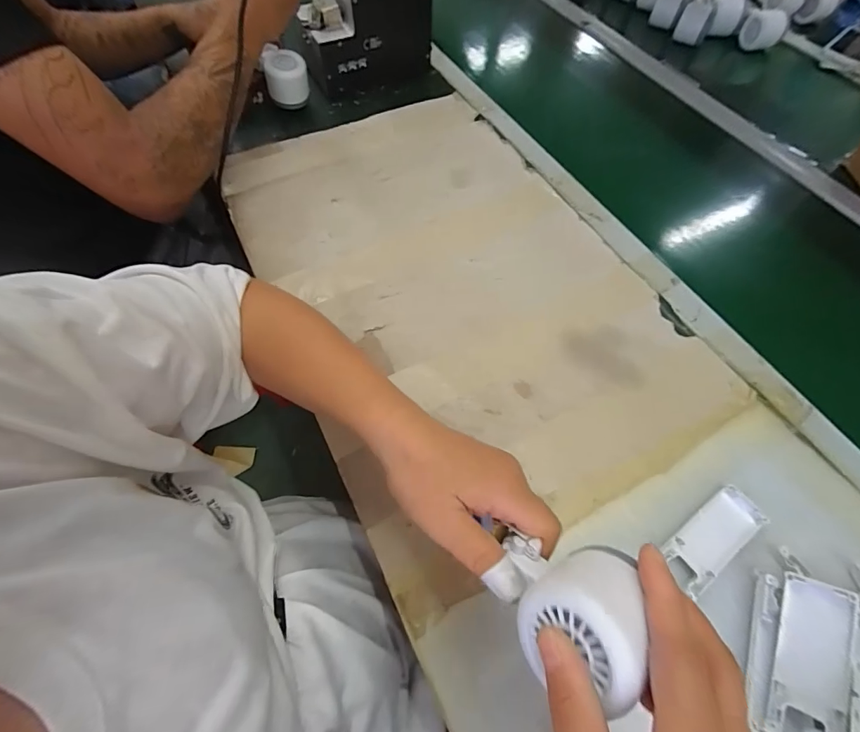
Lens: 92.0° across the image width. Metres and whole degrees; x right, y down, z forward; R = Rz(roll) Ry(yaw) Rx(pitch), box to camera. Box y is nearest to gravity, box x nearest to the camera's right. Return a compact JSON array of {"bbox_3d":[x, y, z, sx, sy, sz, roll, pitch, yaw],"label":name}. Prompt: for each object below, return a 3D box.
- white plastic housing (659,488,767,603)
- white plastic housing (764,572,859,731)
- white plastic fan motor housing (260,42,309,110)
[{"bbox_3d":[0.237,0.143,0.348,0.096,0.006,0.037,-32,66,-15],"label":"white plastic housing"},{"bbox_3d":[0.263,0.202,0.285,0.039,0.015,0.102,6,64,46],"label":"white plastic housing"},{"bbox_3d":[-0.212,-0.429,0.621,0.060,0.065,0.069,-11,62,-5],"label":"white plastic fan motor housing"}]

